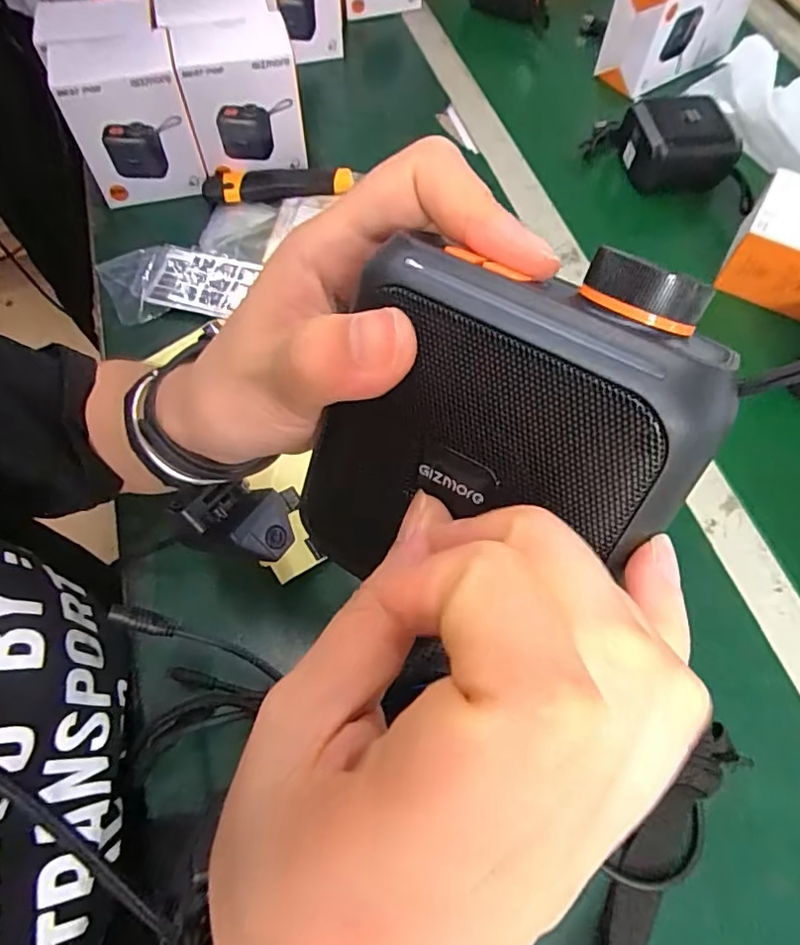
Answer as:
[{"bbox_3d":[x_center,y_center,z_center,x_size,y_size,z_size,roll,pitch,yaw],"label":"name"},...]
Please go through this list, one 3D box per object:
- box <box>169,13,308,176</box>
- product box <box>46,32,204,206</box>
[{"bbox_3d":[-0.148,-0.352,0.527,0.101,0.097,0.082,-11,67,-8],"label":"box"},{"bbox_3d":[-0.245,-0.322,0.518,0.100,0.110,0.073,-15,67,-10],"label":"product box"}]

